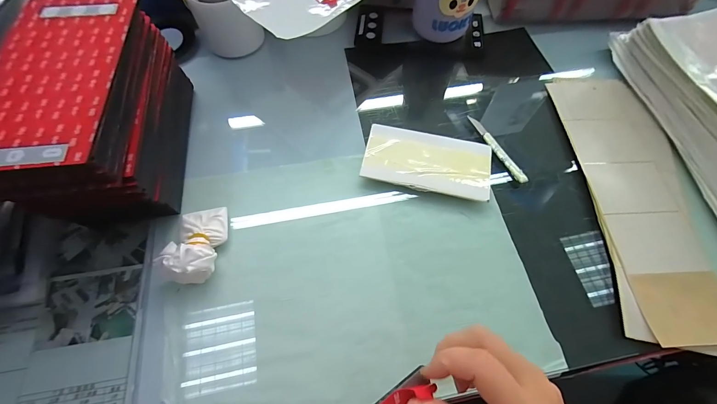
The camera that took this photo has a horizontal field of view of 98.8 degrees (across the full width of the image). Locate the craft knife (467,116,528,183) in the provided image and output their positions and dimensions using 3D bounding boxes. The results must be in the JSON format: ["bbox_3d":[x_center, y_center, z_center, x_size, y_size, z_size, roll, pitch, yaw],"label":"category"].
[{"bbox_3d":[0.175,-0.068,0.392,0.011,0.010,0.112,-23,66,-11],"label":"craft knife"}]

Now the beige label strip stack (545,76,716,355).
[{"bbox_3d":[0.323,-0.020,0.360,0.116,0.012,0.343,2,64,1],"label":"beige label strip stack"}]

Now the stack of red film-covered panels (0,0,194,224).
[{"bbox_3d":[-0.254,-0.087,0.319,0.104,0.137,0.209,-6,64,-3],"label":"stack of red film-covered panels"}]

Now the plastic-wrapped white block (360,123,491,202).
[{"bbox_3d":[0.083,-0.048,0.374,0.147,0.017,0.080,12,64,6],"label":"plastic-wrapped white block"}]

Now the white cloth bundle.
[{"bbox_3d":[-0.167,0.040,0.313,0.049,0.042,0.083,-1,64,-1],"label":"white cloth bundle"}]

